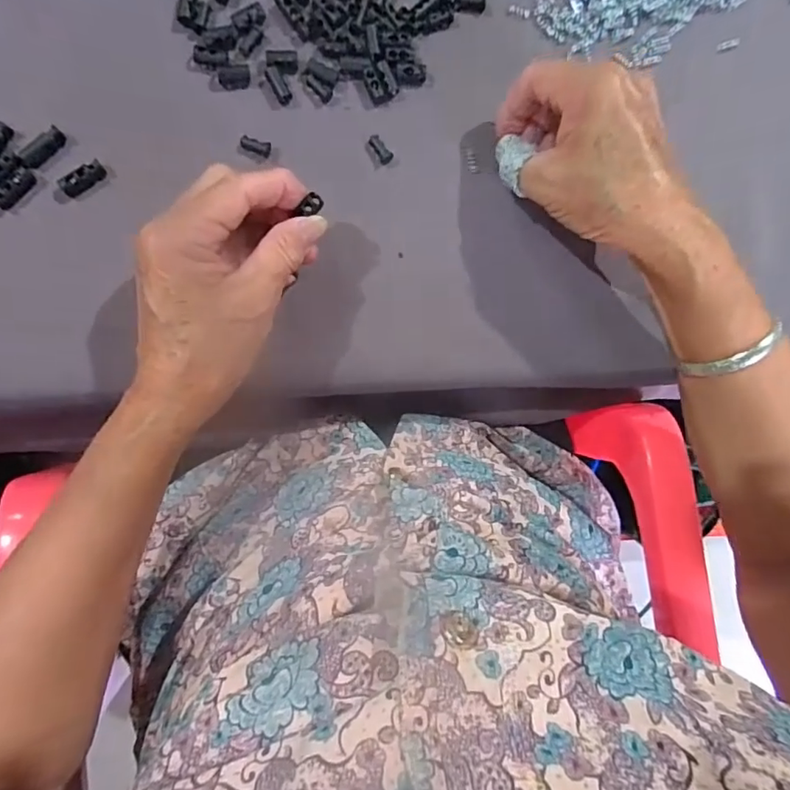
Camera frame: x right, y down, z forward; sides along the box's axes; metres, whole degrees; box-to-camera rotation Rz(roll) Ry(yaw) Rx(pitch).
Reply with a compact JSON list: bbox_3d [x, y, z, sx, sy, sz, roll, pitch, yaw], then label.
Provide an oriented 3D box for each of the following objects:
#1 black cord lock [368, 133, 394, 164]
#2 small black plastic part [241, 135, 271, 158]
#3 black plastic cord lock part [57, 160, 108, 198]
[{"bbox_3d":[-0.008,-0.145,0.311,0.009,0.004,0.019,-35,93,-9],"label":"black cord lock"},{"bbox_3d":[-0.079,-0.142,0.301,0.017,0.004,0.009,16,85,-8],"label":"small black plastic part"},{"bbox_3d":[-0.168,-0.117,0.285,0.011,0.007,0.024,47,69,-4],"label":"black plastic cord lock part"}]

